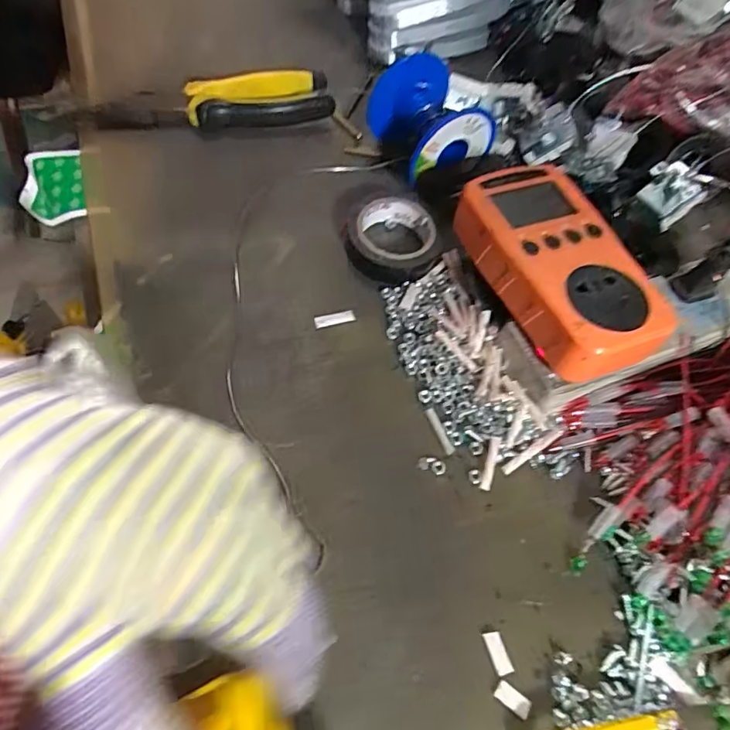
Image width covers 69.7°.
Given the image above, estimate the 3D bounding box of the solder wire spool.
[{"bbox_3d":[0.045,-0.170,0.364,0.061,0.058,0.074,-19,65,-16],"label":"solder wire spool"}]

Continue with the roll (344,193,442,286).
[{"bbox_3d":[0.018,-0.083,0.337,0.061,0.018,0.060,3,61,-5],"label":"roll"}]

